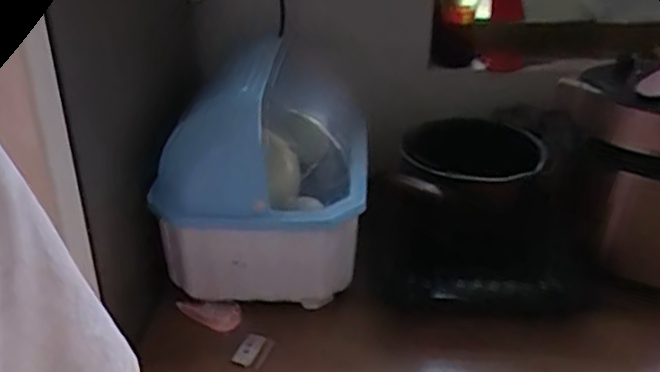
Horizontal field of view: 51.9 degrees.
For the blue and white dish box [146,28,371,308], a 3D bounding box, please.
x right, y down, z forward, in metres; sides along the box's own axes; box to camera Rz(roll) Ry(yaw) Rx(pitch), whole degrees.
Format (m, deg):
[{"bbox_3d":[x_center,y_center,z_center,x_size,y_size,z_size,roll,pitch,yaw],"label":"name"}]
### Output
[{"bbox_3d":[-0.080,-0.019,0.902,0.263,0.273,0.227,1,30,3],"label":"blue and white dish box"}]

